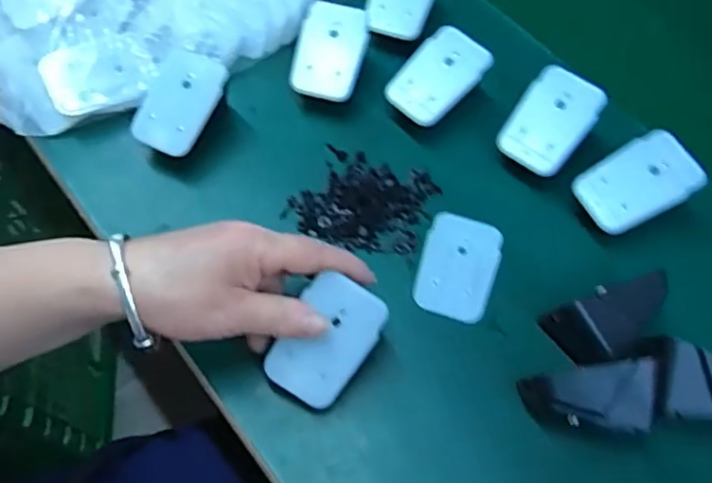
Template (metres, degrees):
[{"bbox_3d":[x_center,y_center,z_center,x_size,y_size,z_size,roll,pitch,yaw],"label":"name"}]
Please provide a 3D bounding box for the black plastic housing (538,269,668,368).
[{"bbox_3d":[0.147,0.047,0.362,0.065,0.040,0.035,-18,66,-10],"label":"black plastic housing"}]

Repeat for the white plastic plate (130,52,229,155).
[{"bbox_3d":[-0.119,-0.095,0.418,0.051,0.008,0.072,21,77,15],"label":"white plastic plate"}]

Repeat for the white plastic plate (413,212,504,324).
[{"bbox_3d":[0.066,0.015,0.398,0.046,0.004,0.072,17,65,6],"label":"white plastic plate"}]

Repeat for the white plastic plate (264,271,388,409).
[{"bbox_3d":[-0.016,0.054,0.341,0.046,0.004,0.069,31,95,-1],"label":"white plastic plate"}]

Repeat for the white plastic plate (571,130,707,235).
[{"bbox_3d":[0.178,-0.037,0.395,0.071,0.006,0.048,-30,73,9],"label":"white plastic plate"}]

